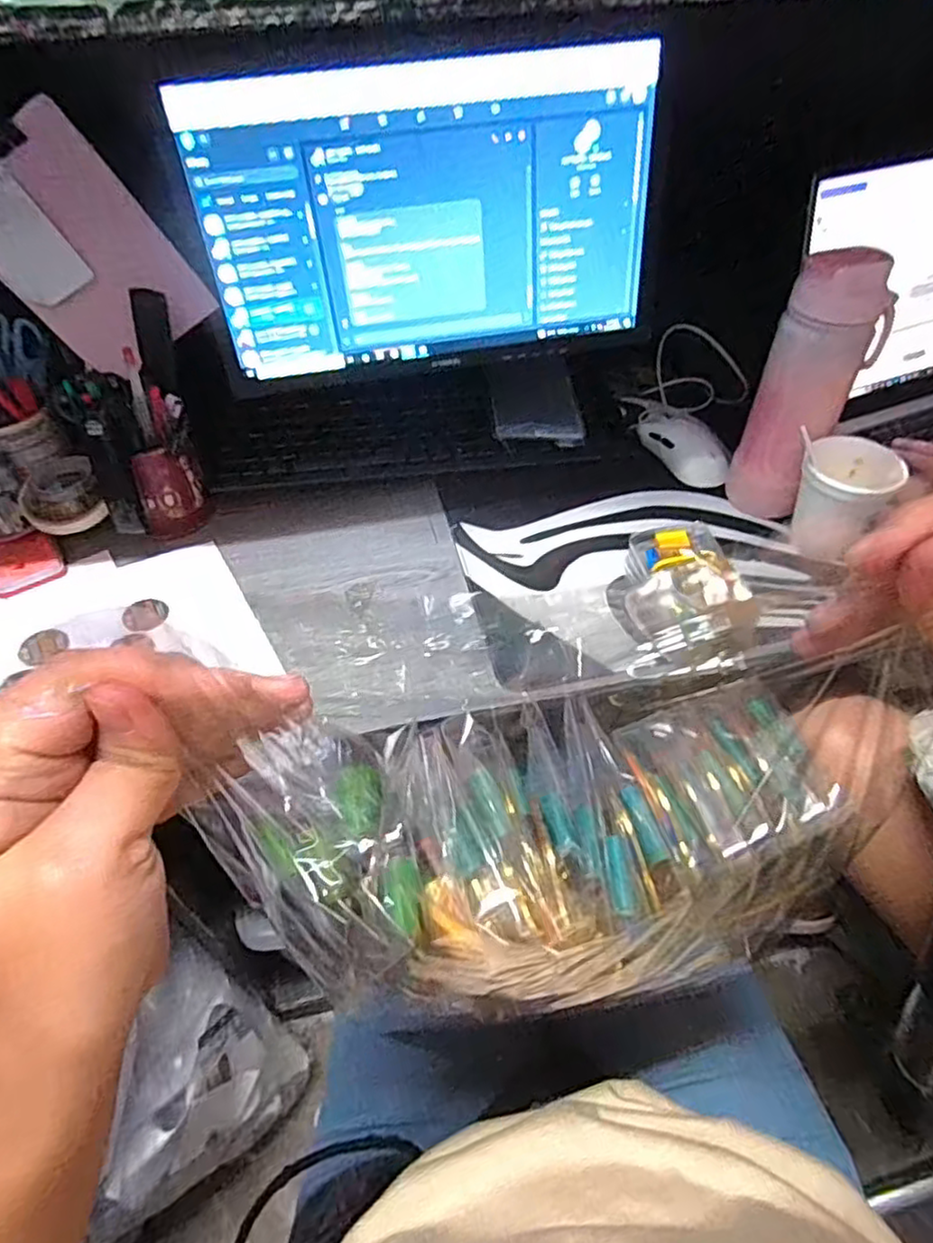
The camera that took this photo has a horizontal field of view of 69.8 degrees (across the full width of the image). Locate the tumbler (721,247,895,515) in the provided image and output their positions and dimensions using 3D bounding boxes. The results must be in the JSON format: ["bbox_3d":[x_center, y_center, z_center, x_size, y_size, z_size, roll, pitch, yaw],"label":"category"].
[{"bbox_3d":[0.299,-0.204,0.595,0.077,0.226,0.069,35,57,29],"label":"tumbler"}]

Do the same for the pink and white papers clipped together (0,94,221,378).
[{"bbox_3d":[-0.328,-0.312,0.571,0.126,0.179,0.010,-38,42,1],"label":"pink and white papers clipped together"}]

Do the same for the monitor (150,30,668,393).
[{"bbox_3d":[-0.029,-0.369,0.631,0.420,0.245,0.059,-11,48,-8],"label":"monitor"}]

